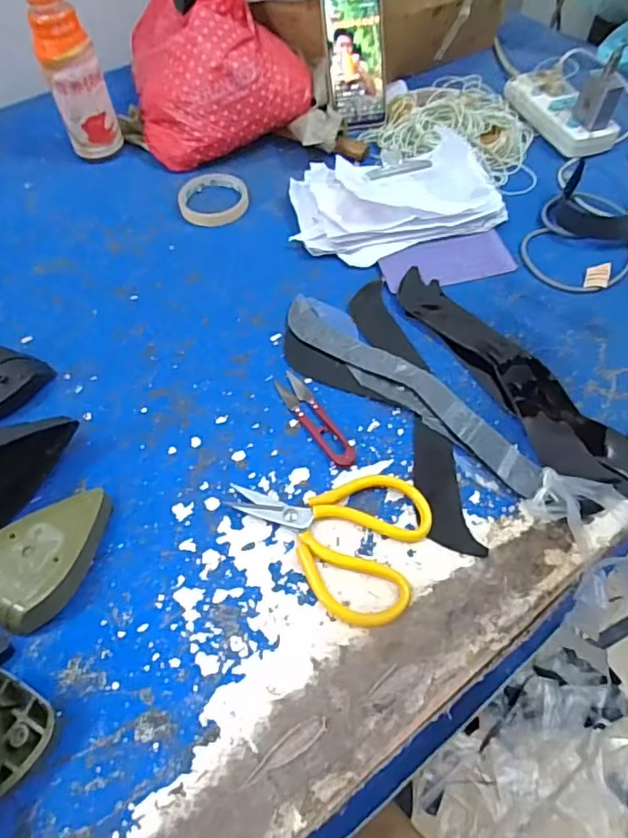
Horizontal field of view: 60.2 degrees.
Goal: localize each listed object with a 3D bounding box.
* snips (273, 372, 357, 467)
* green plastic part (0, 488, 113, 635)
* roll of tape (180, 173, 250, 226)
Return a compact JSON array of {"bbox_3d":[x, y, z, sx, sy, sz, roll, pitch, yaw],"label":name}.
[{"bbox_3d":[0.001,-0.001,0.506,0.026,0.006,0.113,-31,62,-17],"label":"snips"},{"bbox_3d":[-0.214,0.104,0.431,0.081,0.036,0.121,22,61,14],"label":"green plastic part"},{"bbox_3d":[-0.126,-0.278,0.678,0.085,0.012,0.088,-1,58,1],"label":"roll of tape"}]

